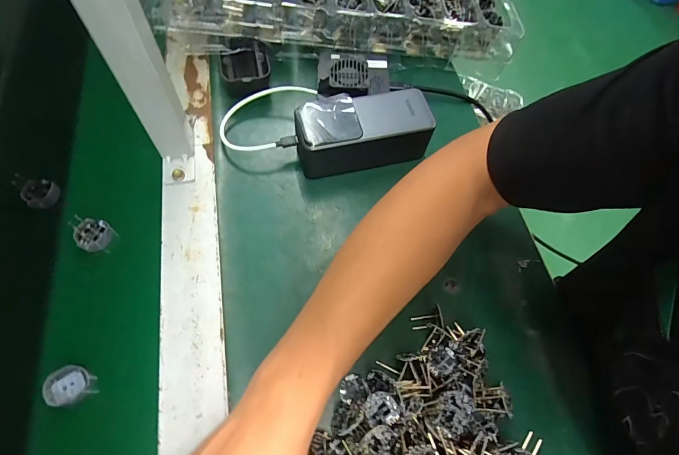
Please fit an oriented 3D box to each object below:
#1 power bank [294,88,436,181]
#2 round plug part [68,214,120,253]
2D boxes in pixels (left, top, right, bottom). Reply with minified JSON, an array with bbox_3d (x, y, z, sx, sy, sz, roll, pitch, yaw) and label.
[{"bbox_3d":[0.022,-0.094,0.364,0.129,0.056,0.060,-11,65,-8],"label":"power bank"},{"bbox_3d":[-0.223,0.006,0.332,0.028,0.025,0.028,1,64,-3],"label":"round plug part"}]

